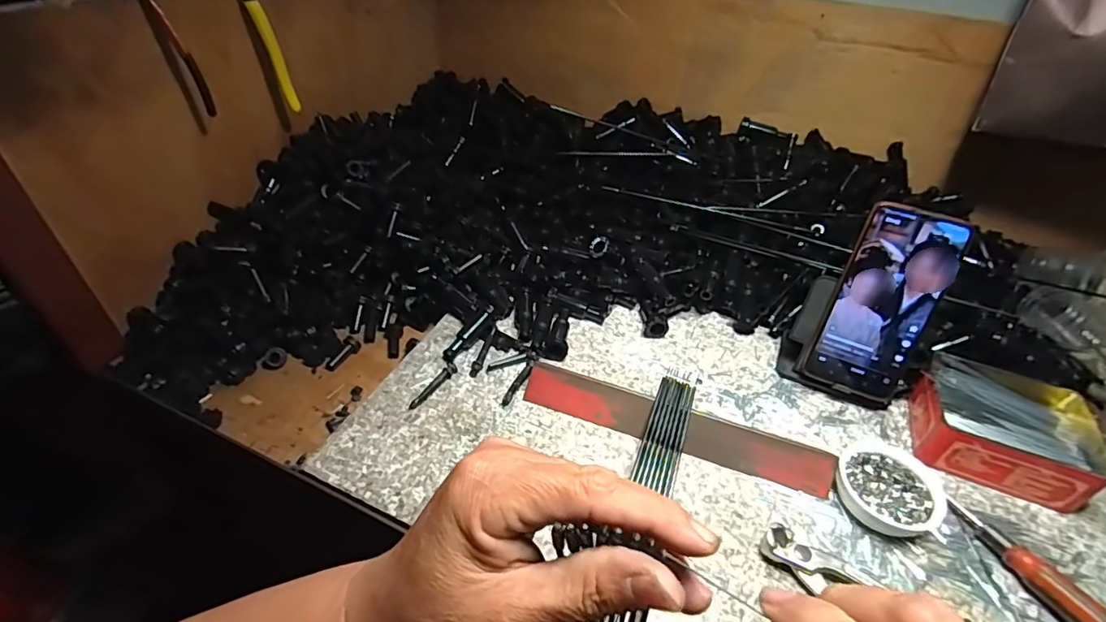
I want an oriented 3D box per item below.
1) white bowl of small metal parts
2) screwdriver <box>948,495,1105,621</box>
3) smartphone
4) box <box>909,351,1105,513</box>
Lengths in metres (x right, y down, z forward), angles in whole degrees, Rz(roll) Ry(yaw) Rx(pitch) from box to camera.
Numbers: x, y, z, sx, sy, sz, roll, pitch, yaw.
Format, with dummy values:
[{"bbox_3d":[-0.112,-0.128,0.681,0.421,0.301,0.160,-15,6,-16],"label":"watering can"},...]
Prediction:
[{"bbox_3d":[0.259,0.138,0.404,0.069,0.026,0.072,2,40,-2],"label":"white bowl of small metal parts"},{"bbox_3d":[0.336,0.178,0.366,0.018,0.025,0.105,-11,42,-17],"label":"screwdriver"},{"bbox_3d":[0.289,-0.006,0.452,0.077,0.162,0.006,19,18,18],"label":"smartphone"},{"bbox_3d":[0.385,0.097,0.447,0.129,0.046,0.117,19,43,17],"label":"box"}]

